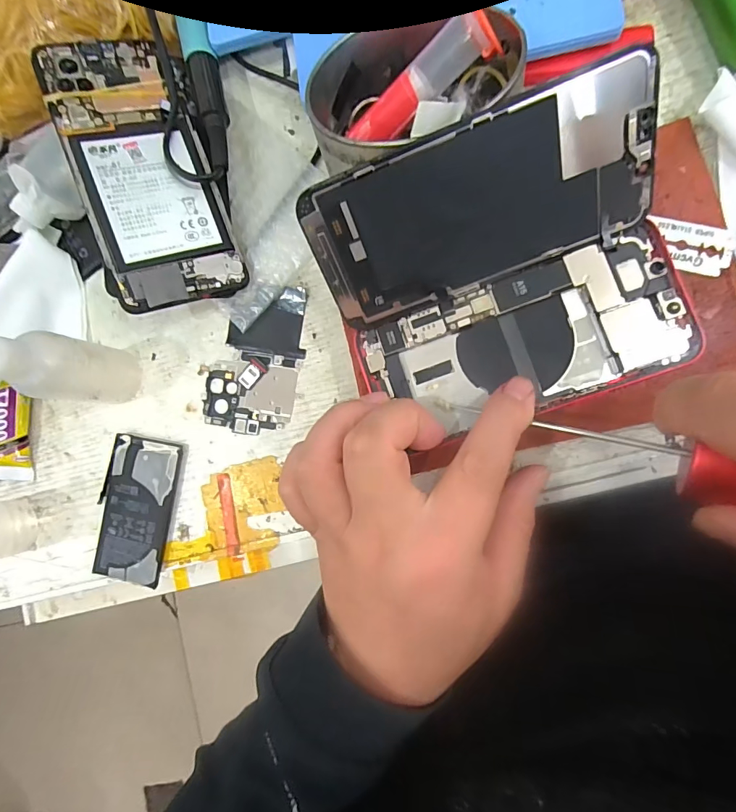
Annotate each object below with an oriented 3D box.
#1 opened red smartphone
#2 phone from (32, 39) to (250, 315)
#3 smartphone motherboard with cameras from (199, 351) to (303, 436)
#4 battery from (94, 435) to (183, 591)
[{"bbox_3d":[0.058,-0.058,0.195,0.142,0.027,0.119,-18,114,10],"label":"opened red smartphone"},{"bbox_3d":[-0.124,-0.131,0.249,0.073,0.010,0.154,-18,89,-20],"label":"phone"},{"bbox_3d":[-0.072,-0.008,0.268,0.059,0.004,0.047,5,87,10],"label":"smartphone motherboard with cameras"},{"bbox_3d":[-0.143,0.063,0.271,0.046,0.007,0.086,10,90,9],"label":"battery"}]

